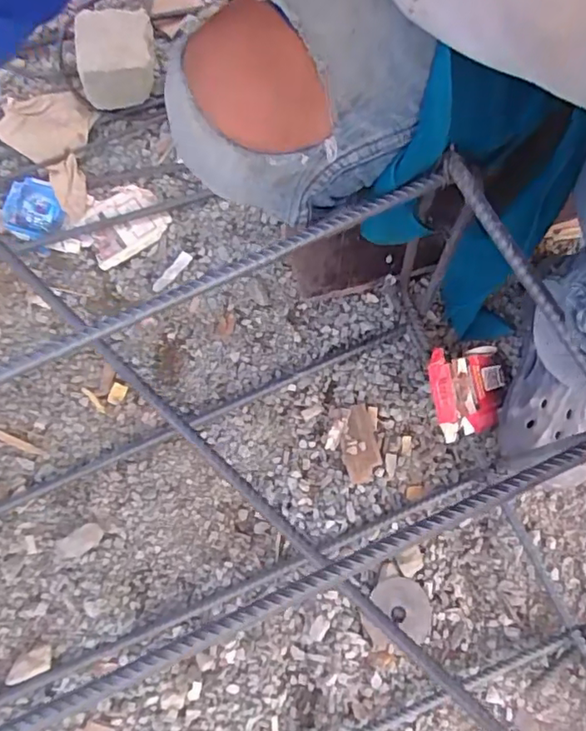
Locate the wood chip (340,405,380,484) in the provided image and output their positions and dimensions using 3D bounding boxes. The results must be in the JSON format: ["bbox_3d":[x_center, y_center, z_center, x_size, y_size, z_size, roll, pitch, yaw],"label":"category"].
[{"bbox_3d":[0.070,0.079,0.585,0.038,0.010,0.081,1,72,-2],"label":"wood chip"}]

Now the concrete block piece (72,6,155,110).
[{"bbox_3d":[-0.209,-0.365,0.678,0.088,0.073,0.114,-2,72,-3],"label":"concrete block piece"}]

